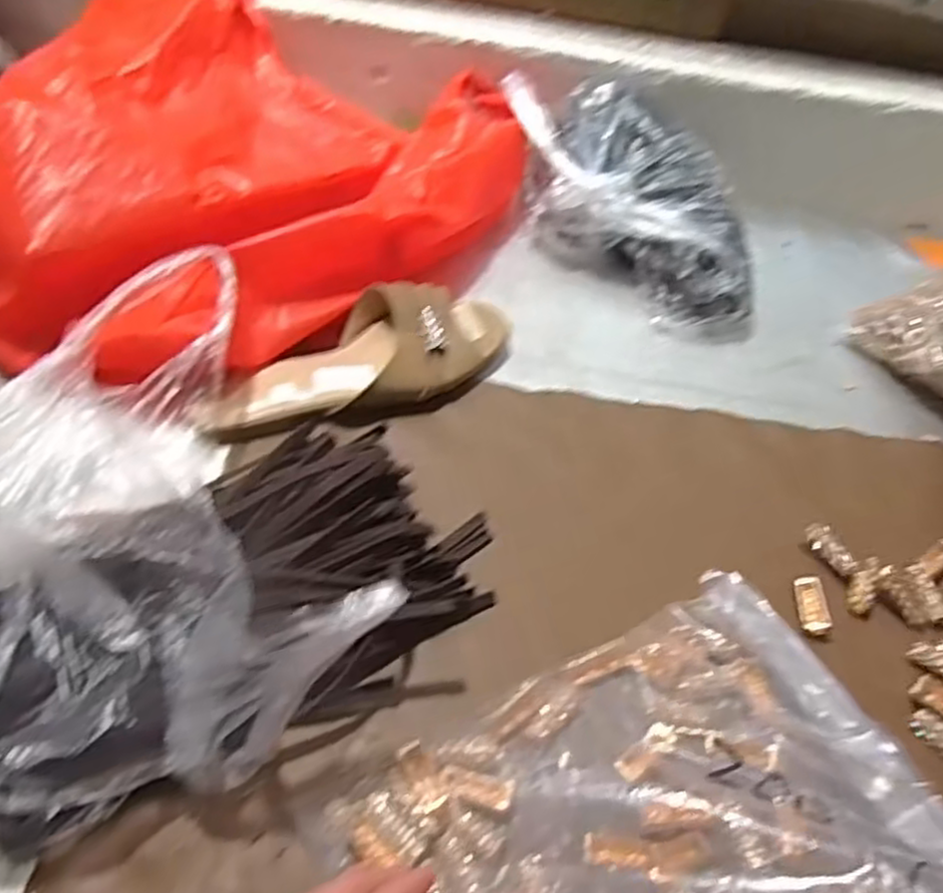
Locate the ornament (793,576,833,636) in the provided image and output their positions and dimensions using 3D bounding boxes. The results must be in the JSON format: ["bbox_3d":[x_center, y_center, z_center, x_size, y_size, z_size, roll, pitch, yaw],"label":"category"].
[{"bbox_3d":[0.209,0.097,0.459,0.017,0.010,0.036,8,48,1],"label":"ornament"}]

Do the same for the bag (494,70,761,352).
[{"bbox_3d":[0.145,-0.215,0.666,0.144,0.102,0.275,-22,54,-24],"label":"bag"}]

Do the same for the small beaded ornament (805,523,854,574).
[{"bbox_3d":[0.231,0.066,0.485,0.013,0.016,0.035,-25,55,-25],"label":"small beaded ornament"}]

